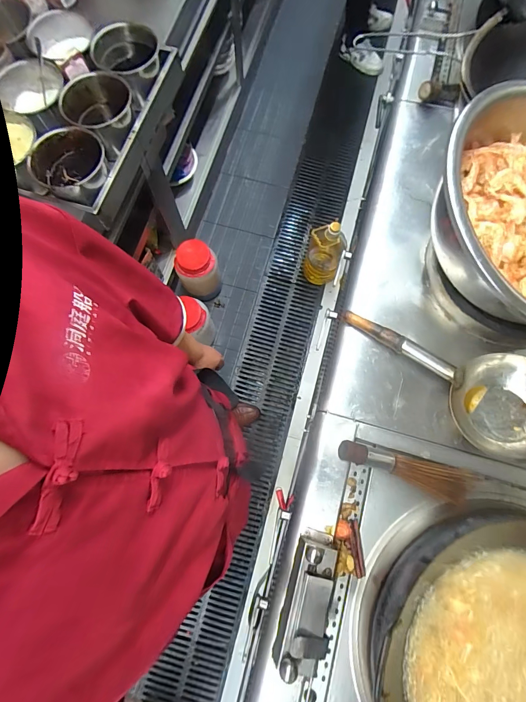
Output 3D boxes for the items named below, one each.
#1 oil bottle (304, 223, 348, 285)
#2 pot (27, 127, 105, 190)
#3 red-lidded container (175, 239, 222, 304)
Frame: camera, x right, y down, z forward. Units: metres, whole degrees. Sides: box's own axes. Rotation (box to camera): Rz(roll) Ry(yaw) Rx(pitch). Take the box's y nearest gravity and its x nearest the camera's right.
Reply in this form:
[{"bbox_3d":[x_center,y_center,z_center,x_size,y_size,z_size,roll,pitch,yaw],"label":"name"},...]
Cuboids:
[{"bbox_3d":[0.268,-0.435,1.479,0.152,0.355,0.166,0,75,0],"label":"oil bottle"},{"bbox_3d":[-0.427,-0.413,0.782,0.170,0.088,0.147,2,75,0],"label":"pot"},{"bbox_3d":[-0.271,-0.332,1.486,0.163,0.251,0.162,0,75,0],"label":"red-lidded container"}]

